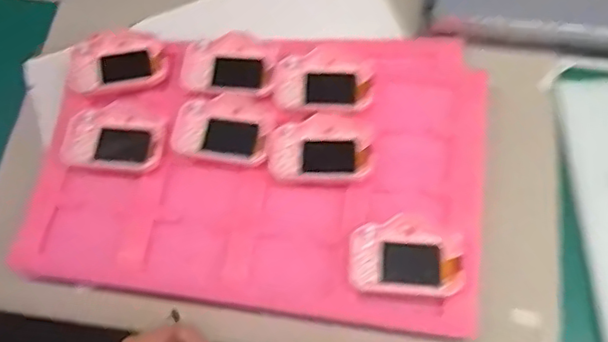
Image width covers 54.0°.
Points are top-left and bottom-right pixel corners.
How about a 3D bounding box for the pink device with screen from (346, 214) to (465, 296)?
[{"bbox_3d":[0.077,0.064,0.455,0.085,0.011,0.057,3,67,5],"label":"pink device with screen"}]

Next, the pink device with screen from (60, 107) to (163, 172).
[{"bbox_3d":[-0.162,-0.027,0.511,0.084,0.013,0.053,5,67,6],"label":"pink device with screen"}]

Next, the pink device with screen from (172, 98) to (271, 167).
[{"bbox_3d":[-0.069,-0.035,0.509,0.079,0.019,0.053,9,68,8],"label":"pink device with screen"}]

